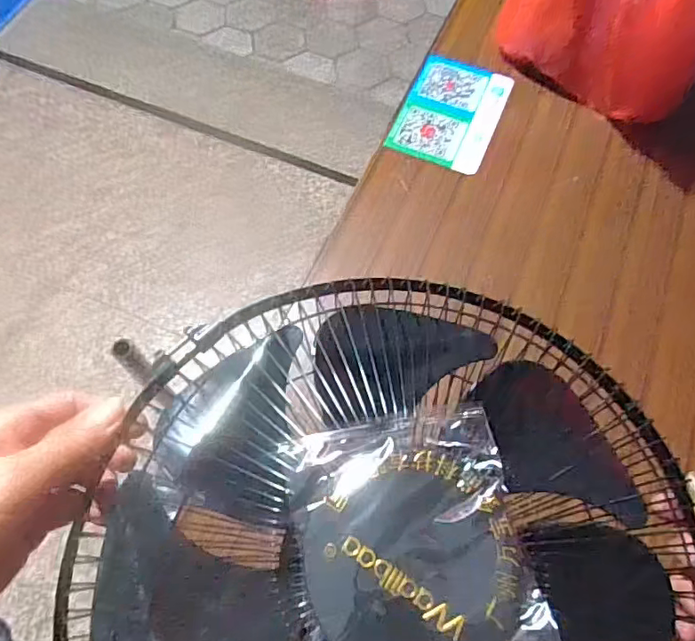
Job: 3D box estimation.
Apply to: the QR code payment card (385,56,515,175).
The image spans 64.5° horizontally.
[{"bbox_3d":[0.133,-0.266,0.701,0.117,0.006,0.172,21,68,9],"label":"QR code payment card"}]

